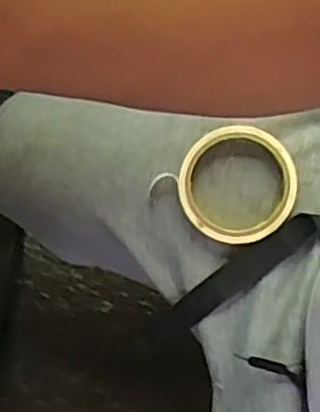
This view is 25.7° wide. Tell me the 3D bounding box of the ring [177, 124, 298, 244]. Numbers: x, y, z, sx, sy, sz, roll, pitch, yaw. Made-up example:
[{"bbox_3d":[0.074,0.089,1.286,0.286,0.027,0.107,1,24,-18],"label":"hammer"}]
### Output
[{"bbox_3d":[0.062,-0.011,0.574,0.092,0.020,0.092,0,92,5],"label":"ring"}]

